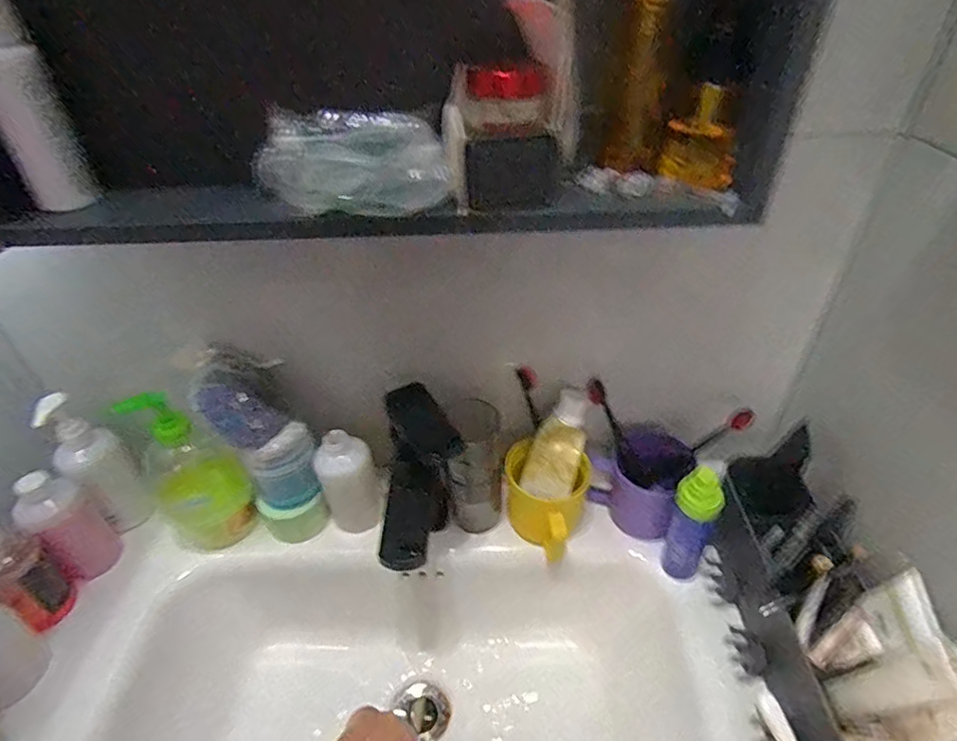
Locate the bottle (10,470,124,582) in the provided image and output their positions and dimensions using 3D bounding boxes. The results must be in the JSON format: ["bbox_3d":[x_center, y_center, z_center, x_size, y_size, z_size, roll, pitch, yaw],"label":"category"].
[{"bbox_3d":[-0.408,0.161,0.539,0.048,0.128,0.054,23,46,28],"label":"bottle"}]

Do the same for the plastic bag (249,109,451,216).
[{"bbox_3d":[-0.089,-0.139,0.355,0.142,0.055,0.054,-1,40,2],"label":"plastic bag"}]

